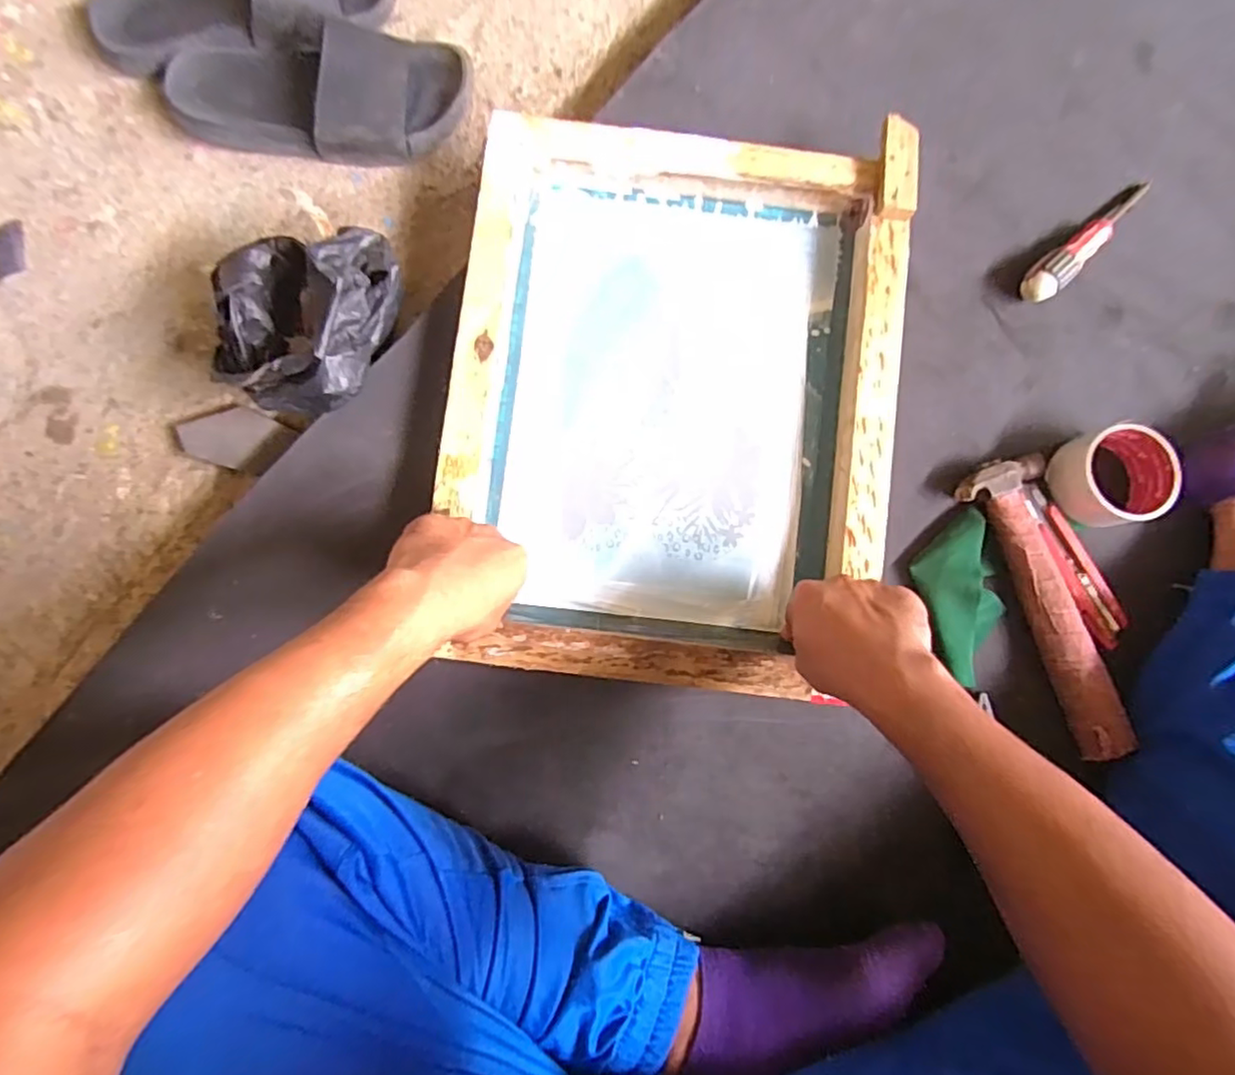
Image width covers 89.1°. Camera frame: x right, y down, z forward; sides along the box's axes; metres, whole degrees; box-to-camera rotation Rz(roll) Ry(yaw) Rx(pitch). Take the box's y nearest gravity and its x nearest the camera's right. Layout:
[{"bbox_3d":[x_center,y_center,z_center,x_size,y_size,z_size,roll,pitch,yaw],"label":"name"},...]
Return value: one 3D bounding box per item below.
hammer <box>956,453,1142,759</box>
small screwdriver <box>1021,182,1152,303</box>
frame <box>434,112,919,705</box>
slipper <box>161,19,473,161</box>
[{"bbox_3d":[0.383,0.055,0.545,0.067,0.041,0.258,-20,85,-4],"label":"hammer"},{"bbox_3d":[0.438,-0.275,0.580,0.156,0.021,0.032,-40,86,-6],"label":"small screwdriver"},{"bbox_3d":[0.045,-0.119,0.547,0.367,0.052,0.469,7,85,-1],"label":"frame"},{"bbox_3d":[-0.278,-0.409,0.575,0.272,0.064,0.108,0,83,-2],"label":"slipper"}]

